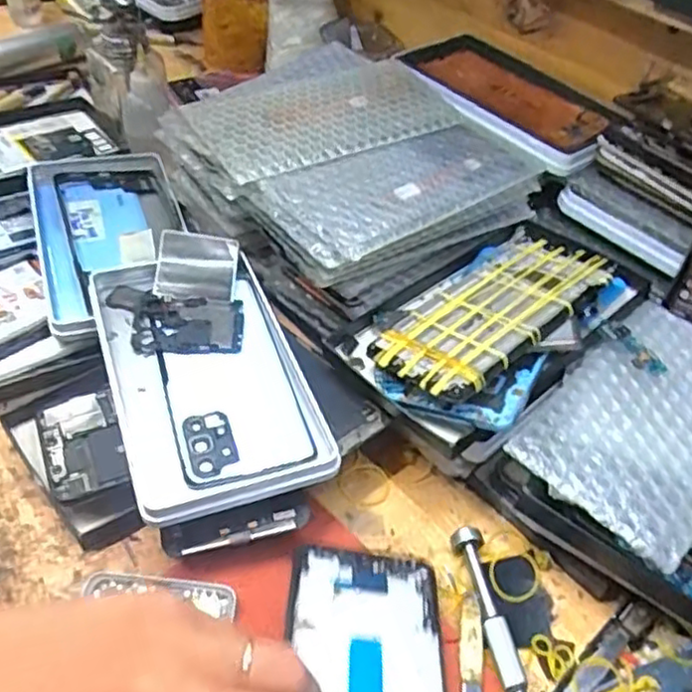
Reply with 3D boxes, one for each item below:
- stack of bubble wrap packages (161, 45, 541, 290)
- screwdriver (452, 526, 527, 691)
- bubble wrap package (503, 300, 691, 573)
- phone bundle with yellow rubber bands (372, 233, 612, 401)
[{"bbox_3d":[-0.003,-0.118,0.471,0.176,0.081,0.194,-29,56,-30],"label":"stack of bubble wrap packages"},{"bbox_3d":[0.076,0.145,0.325,0.013,0.010,0.125,-5,47,-12],"label":"screwdriver"},{"bbox_3d":[0.170,0.036,0.375,0.094,0.012,0.167,35,52,24],"label":"bubble wrap package"},{"bbox_3d":[0.089,-0.023,0.408,0.151,0.026,0.070,-31,57,-31],"label":"phone bundle with yellow rubber bands"}]

